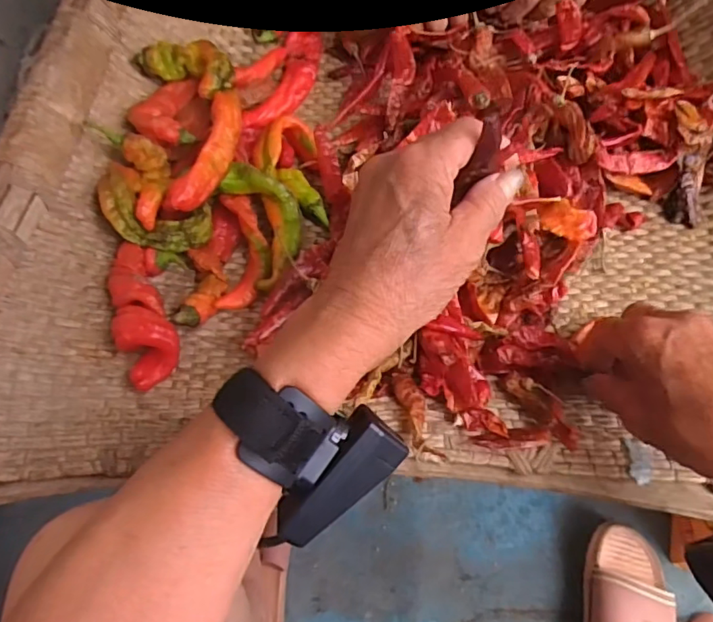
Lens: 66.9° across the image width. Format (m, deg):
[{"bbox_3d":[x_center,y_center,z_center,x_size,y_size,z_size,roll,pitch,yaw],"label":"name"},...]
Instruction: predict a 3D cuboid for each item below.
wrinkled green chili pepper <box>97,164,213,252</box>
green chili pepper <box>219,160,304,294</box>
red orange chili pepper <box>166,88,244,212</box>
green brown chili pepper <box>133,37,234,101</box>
[{"bbox_3d":[-0.144,-0.069,0.385,0.080,0.017,0.047,23,60,-21],"label":"wrinkled green chili pepper"},{"bbox_3d":[-0.067,-0.068,0.408,0.050,0.021,0.103,-16,62,-7],"label":"green chili pepper"},{"bbox_3d":[-0.107,-0.121,0.397,0.025,0.019,0.113,12,63,8],"label":"red orange chili pepper"},{"bbox_3d":[-0.133,-0.199,0.440,0.074,0.020,0.048,26,65,15],"label":"green brown chili pepper"}]

